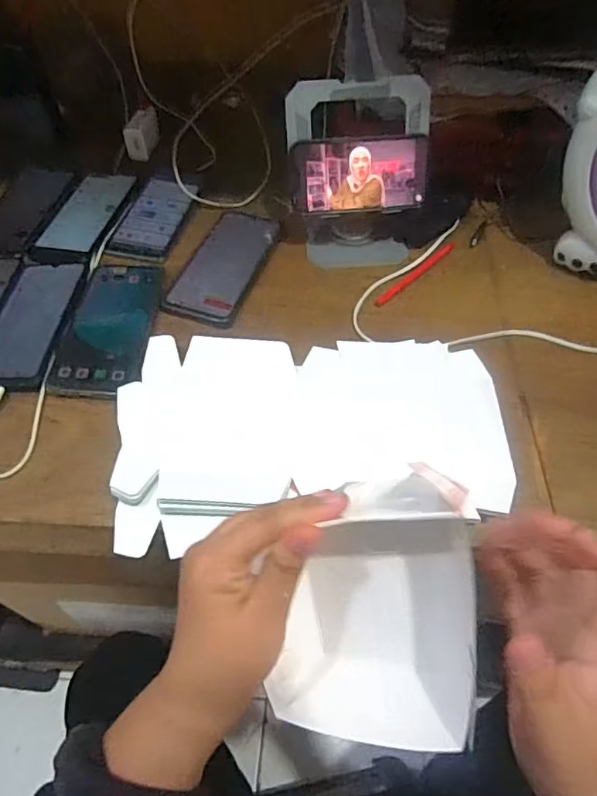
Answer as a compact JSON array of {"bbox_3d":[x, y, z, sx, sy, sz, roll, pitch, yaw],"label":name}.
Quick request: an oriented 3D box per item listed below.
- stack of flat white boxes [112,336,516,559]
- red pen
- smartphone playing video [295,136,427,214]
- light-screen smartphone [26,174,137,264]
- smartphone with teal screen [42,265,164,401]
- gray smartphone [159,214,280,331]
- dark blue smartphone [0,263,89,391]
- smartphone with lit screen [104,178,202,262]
[{"bbox_3d":[0.011,0.018,0.474,0.325,0.024,0.199,-6,55,-4],"label":"stack of flat white boxes"},{"bbox_3d":[0.131,-0.139,0.596,0.012,0.011,0.137,38,63,24],"label":"red pen"},{"bbox_3d":[0.067,-0.240,0.583,0.144,0.073,0.011,-5,26,-3],"label":"smartphone playing video"},{"bbox_3d":[-0.256,-0.218,0.647,0.076,0.007,0.164,10,55,7],"label":"light-screen smartphone"},{"bbox_3d":[-0.190,-0.075,0.545,0.086,0.013,0.177,1,54,0],"label":"smartphone with teal screen"},{"bbox_3d":[-0.082,-0.149,0.597,0.078,0.015,0.179,13,55,9],"label":"gray smartphone"},{"bbox_3d":[-0.273,-0.080,0.549,0.078,0.011,0.172,2,54,1],"label":"dark blue smartphone"},{"bbox_3d":[-0.172,-0.216,0.646,0.070,0.011,0.144,11,55,7],"label":"smartphone with lit screen"}]

